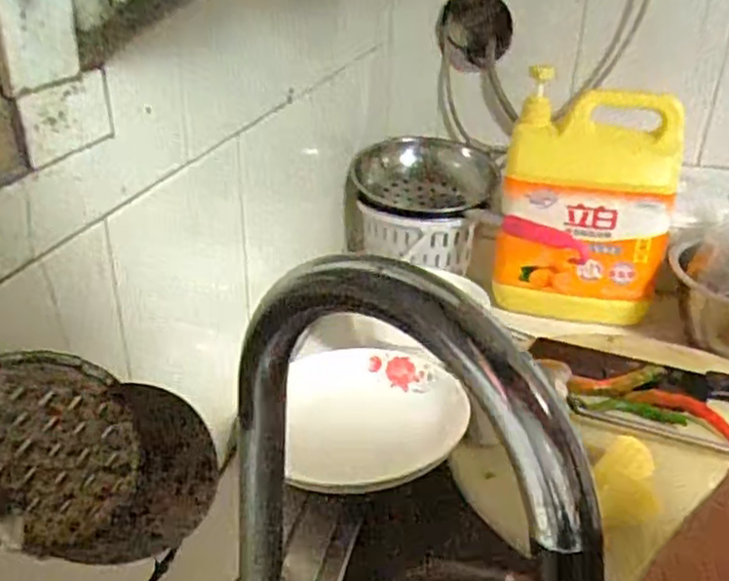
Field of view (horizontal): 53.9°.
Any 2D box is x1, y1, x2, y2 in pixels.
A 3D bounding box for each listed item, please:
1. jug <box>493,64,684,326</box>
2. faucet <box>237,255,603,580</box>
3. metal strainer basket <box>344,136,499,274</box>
[{"bbox_3d":[0.253,-0.093,0.822,0.178,0.253,0.102,10,28,15],"label":"jug"},{"bbox_3d":[-0.001,0.132,0.311,0.184,0.311,0.042,21,33,33],"label":"faucet"},{"bbox_3d":[0.070,-0.113,0.930,0.180,0.121,0.182,7,27,8],"label":"metal strainer basket"}]

